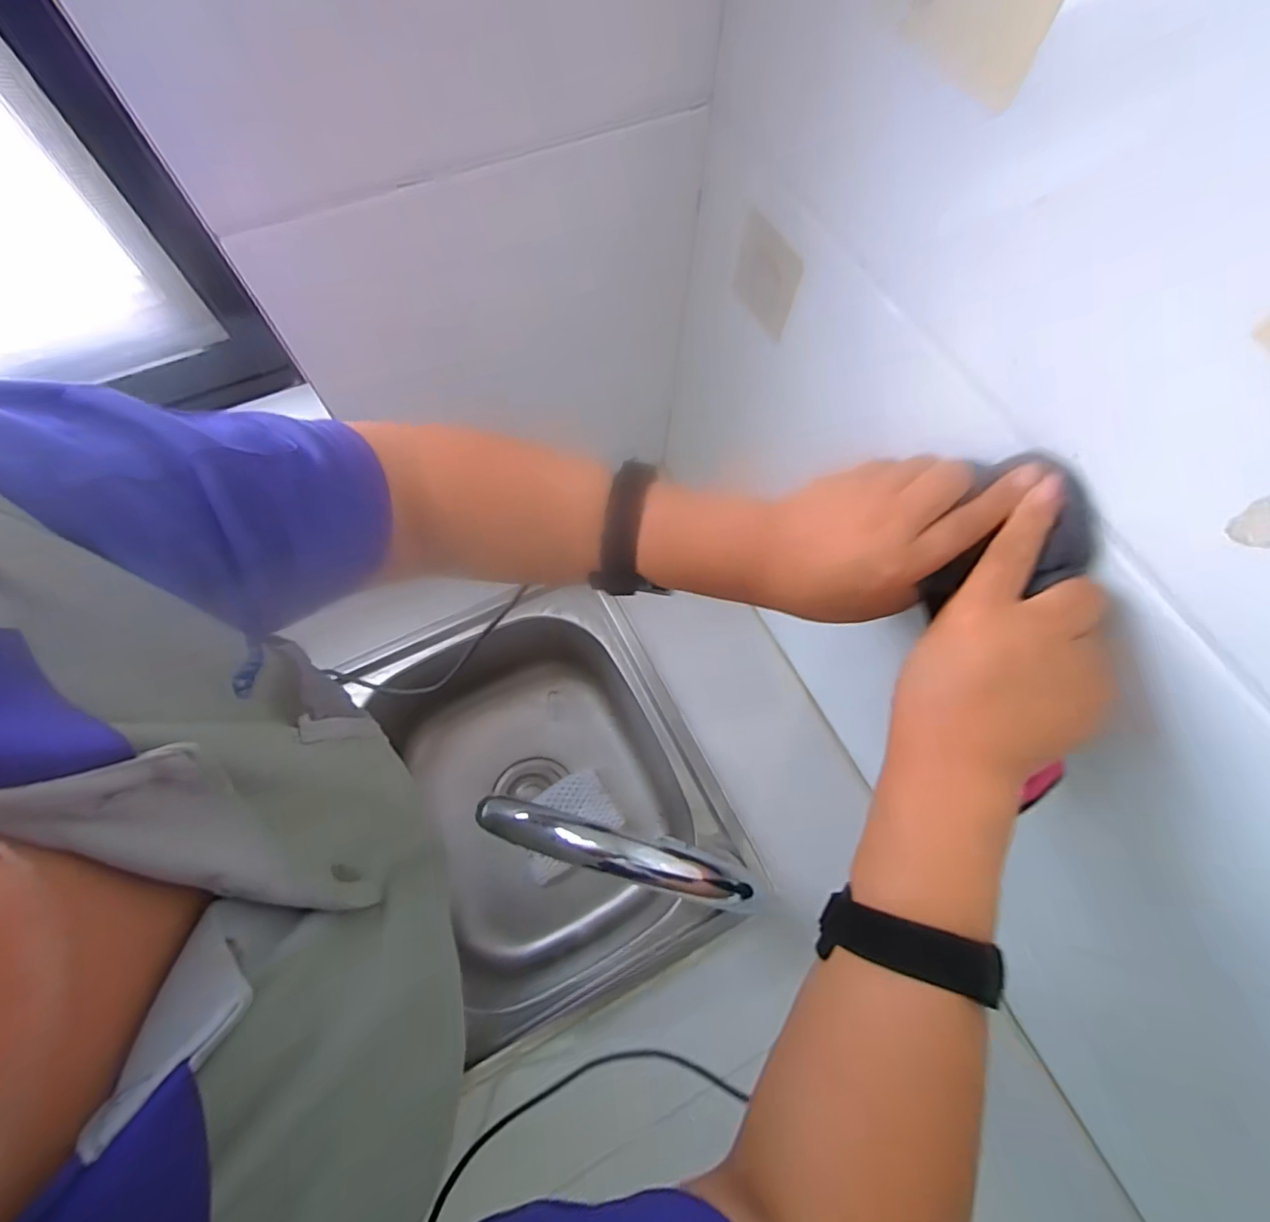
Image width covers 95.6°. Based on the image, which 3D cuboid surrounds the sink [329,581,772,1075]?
[{"bbox_3d":[-0.100,0.203,0.675,0.334,0.169,0.412,-22,71,-10],"label":"sink"}]

